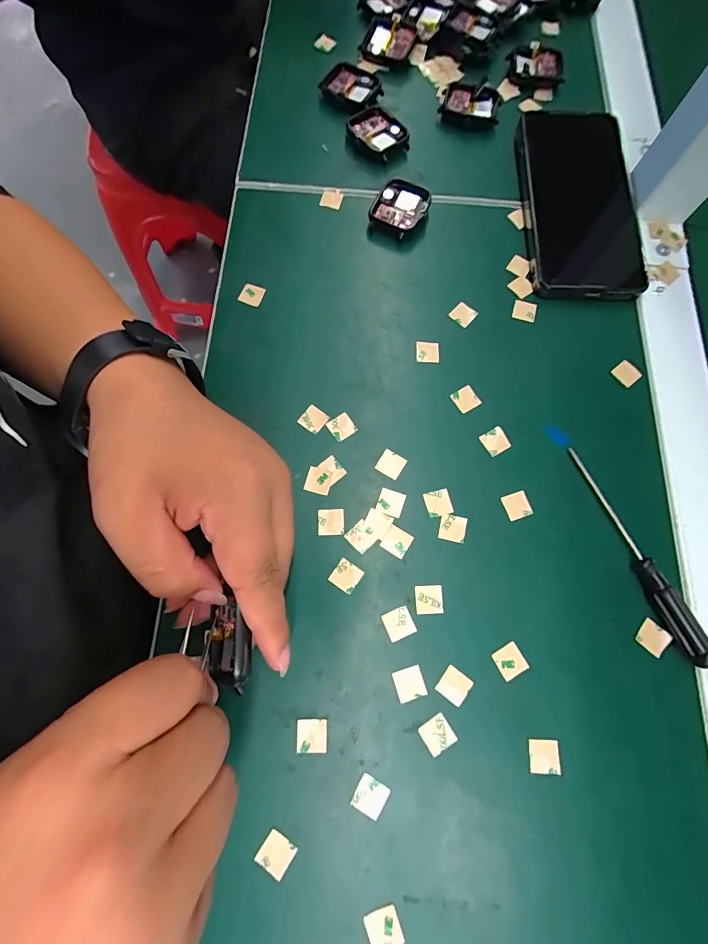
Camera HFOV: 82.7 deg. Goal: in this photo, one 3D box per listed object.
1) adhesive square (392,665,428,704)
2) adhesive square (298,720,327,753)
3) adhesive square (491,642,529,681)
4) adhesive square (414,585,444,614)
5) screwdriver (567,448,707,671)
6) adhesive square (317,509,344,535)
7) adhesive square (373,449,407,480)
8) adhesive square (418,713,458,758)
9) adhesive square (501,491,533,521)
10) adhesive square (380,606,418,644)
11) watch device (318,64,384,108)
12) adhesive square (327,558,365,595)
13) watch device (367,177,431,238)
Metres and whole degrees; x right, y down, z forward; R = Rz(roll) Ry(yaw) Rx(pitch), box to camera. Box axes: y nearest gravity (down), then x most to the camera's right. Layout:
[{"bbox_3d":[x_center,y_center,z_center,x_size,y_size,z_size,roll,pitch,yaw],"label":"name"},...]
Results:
[{"bbox_3d":[0.030,0.114,0.215,0.016,0.004,0.016,-17,75,-5],"label":"adhesive square"},{"bbox_3d":[-0.022,0.137,0.209,0.015,0.004,0.015,-1,74,1],"label":"adhesive square"},{"bbox_3d":[0.086,0.104,0.219,0.015,0.004,0.016,-27,76,-8],"label":"adhesive square"},{"bbox_3d":[0.043,0.073,0.229,0.015,0.004,0.016,-2,77,0],"label":"adhesive square"},{"bbox_3d":[0.162,0.045,0.232,0.011,0.013,0.131,-22,75,-7],"label":"screwdriver"},{"bbox_3d":[-0.014,0.030,0.240,0.016,0.004,0.015,0,78,-4],"label":"adhesive square"},{"bbox_3d":[0.023,-0.005,0.250,0.015,0.004,0.015,32,78,5],"label":"adhesive square"},{"bbox_3d":[0.044,0.137,0.209,0.015,0.004,0.016,-33,77,-9],"label":"adhesive square"},{"bbox_3d":[0.099,0.020,0.243,0.015,0.004,0.015,-19,75,-6],"label":"adhesive square"},{"bbox_3d":[0.025,0.085,0.223,0.016,0.004,0.015,-23,76,-7],"label":"adhesive square"},{"bbox_3d":[-0.002,-0.315,0.330,0.047,0.012,0.033,31,76,8],"label":"watch device"},{"bbox_3d":[-0.005,0.060,0.232,0.015,0.004,0.016,33,78,9],"label":"adhesive square"},{"bbox_3d":[0.033,-0.194,0.297,0.038,0.014,0.039,28,76,7],"label":"watch device"}]

